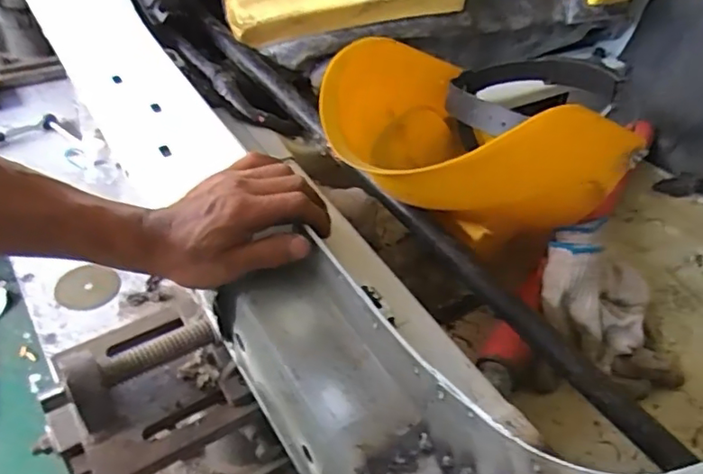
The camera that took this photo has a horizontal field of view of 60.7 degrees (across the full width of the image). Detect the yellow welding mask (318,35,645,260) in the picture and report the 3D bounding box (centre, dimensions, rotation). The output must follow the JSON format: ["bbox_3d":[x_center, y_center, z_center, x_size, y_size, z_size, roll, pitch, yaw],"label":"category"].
[{"bbox_3d":[0.152,-0.124,0.600,0.316,0.150,0.232,-24,52,-29],"label":"yellow welding mask"}]

